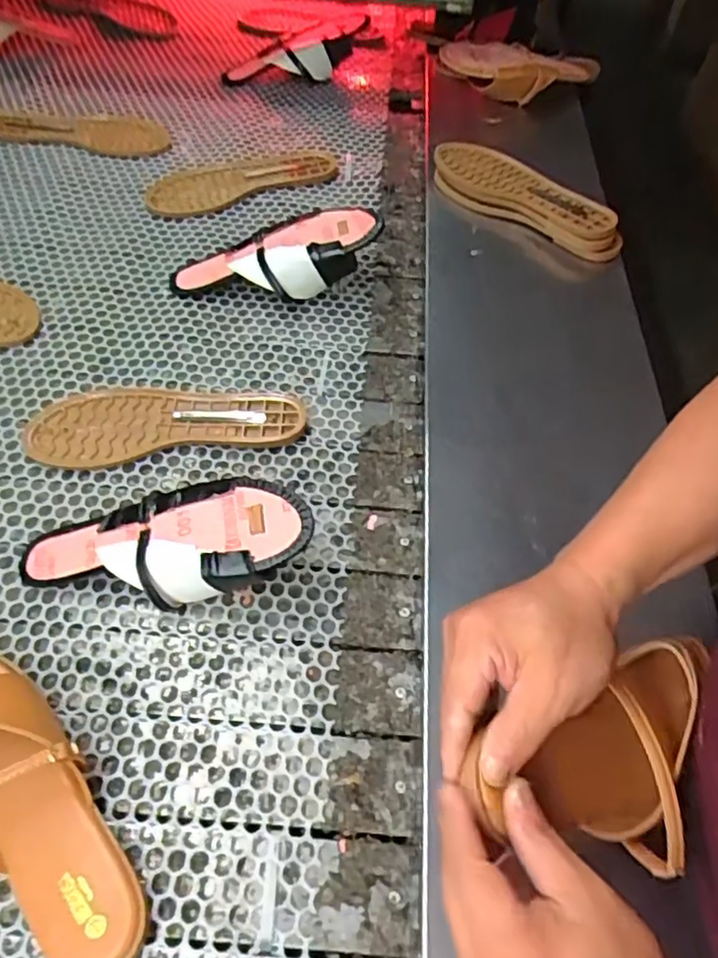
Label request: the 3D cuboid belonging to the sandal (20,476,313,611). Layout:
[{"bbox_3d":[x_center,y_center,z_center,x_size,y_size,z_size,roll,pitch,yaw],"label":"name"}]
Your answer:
[{"bbox_3d":[-0.156,0.054,0.514,0.248,0.048,0.097,-7,56,11],"label":"sandal"}]

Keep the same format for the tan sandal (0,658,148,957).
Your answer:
[{"bbox_3d":[-0.230,0.200,0.405,0.251,0.067,0.088,38,62,20],"label":"tan sandal"}]

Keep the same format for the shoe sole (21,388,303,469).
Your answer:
[{"bbox_3d":[-0.184,-0.056,0.609,0.255,0.010,0.092,-6,57,-7],"label":"shoe sole"}]

